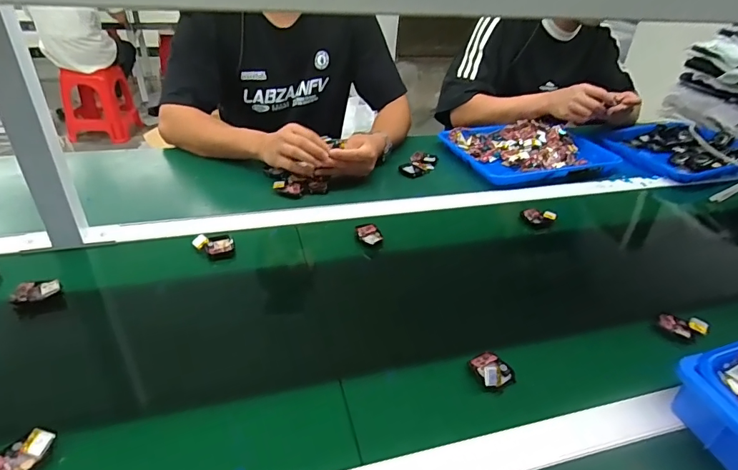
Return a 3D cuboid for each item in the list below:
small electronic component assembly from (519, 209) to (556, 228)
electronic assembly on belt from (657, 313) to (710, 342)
[{"bbox_3d":[0.290,-0.031,0.776,0.056,0.024,0.025,11,32,10],"label":"small electronic component assembly"},{"bbox_3d":[0.398,0.116,0.569,0.051,0.017,0.031,11,33,11],"label":"electronic assembly on belt"}]

